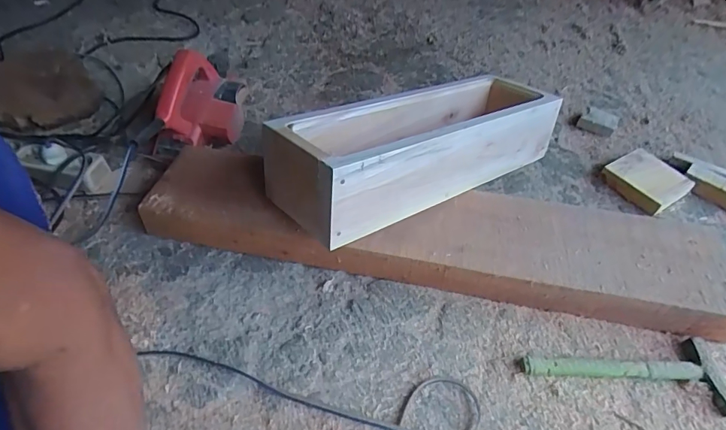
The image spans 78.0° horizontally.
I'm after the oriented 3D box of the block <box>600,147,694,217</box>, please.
[{"bbox_3d":[0.494,-0.059,0.781,0.097,0.033,0.110,-23,52,-22],"label":"block"}]

